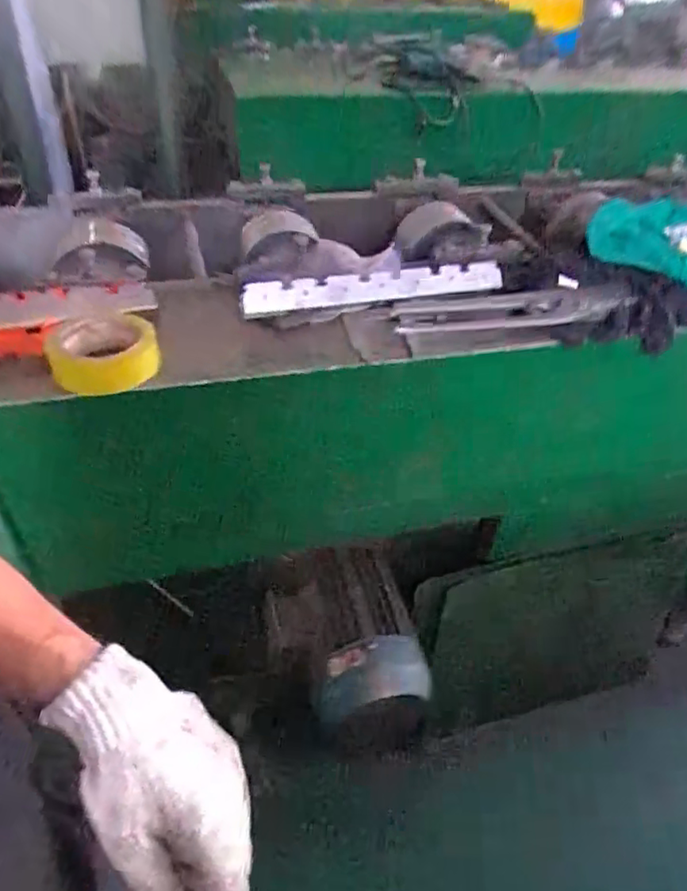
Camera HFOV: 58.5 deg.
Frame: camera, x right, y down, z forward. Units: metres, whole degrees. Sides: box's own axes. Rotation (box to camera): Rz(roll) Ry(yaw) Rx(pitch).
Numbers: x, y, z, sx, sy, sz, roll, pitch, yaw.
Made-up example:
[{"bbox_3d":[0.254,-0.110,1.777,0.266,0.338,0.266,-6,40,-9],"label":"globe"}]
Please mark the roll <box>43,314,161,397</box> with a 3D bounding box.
[{"bbox_3d":[-0.259,-0.101,0.663,0.111,0.042,0.111,-12,46,-17],"label":"roll"}]

